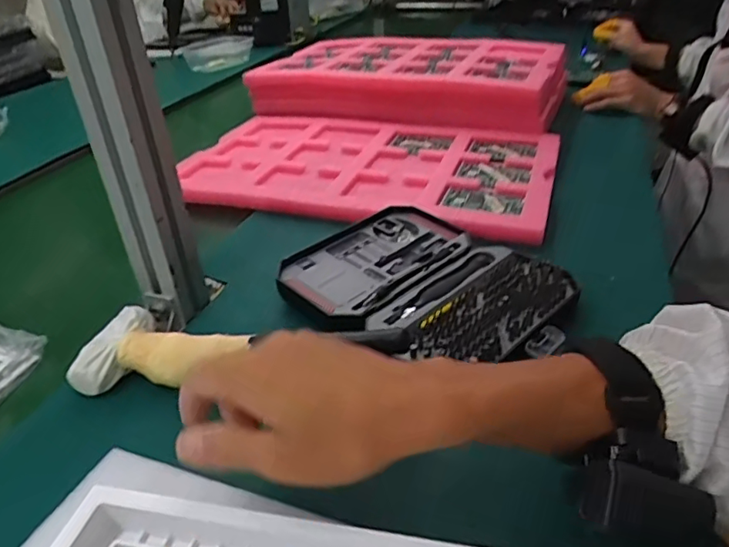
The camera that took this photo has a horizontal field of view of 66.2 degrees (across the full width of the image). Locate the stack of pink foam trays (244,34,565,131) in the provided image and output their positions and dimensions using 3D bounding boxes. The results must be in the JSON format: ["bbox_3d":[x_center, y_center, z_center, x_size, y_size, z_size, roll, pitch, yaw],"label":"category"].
[{"bbox_3d":[0.086,-0.341,0.964,0.488,0.087,0.330,11,37,22],"label":"stack of pink foam trays"}]

